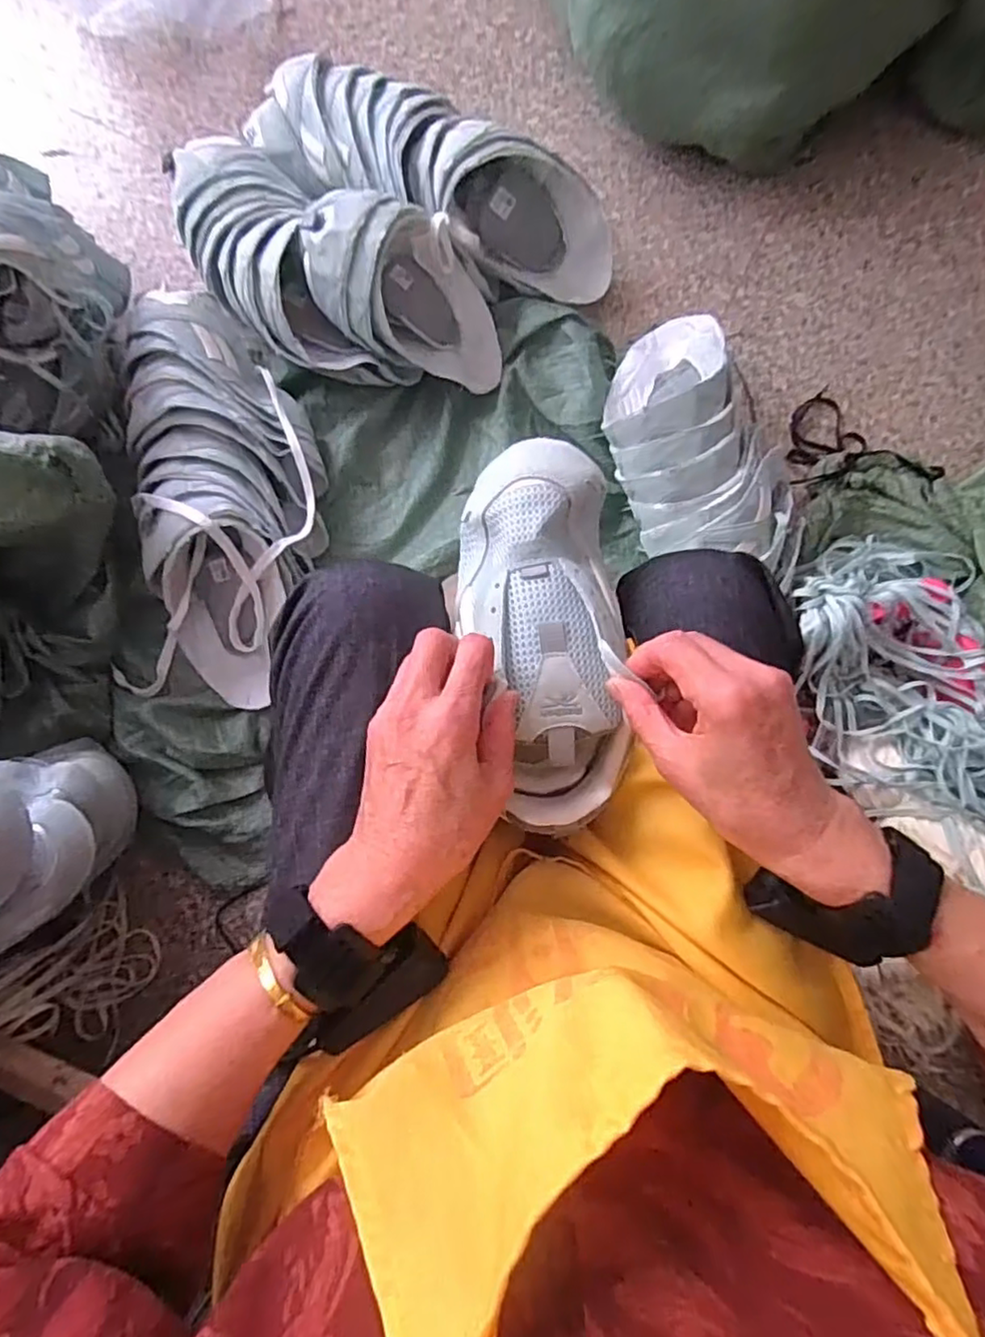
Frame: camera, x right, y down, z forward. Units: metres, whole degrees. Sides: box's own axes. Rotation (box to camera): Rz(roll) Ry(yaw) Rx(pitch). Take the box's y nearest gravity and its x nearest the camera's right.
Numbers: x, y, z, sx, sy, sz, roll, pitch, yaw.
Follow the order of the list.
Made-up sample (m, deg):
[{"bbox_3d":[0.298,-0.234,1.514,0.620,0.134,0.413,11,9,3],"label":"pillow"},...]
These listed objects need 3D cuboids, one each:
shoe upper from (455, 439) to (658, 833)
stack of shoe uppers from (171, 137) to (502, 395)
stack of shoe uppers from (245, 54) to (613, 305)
[{"bbox_3d":[0.033,-0.027,0.410,0.098,0.062,0.249,-7,83,-3],"label":"shoe upper"},{"bbox_3d":[-0.208,-0.502,0.806,0.457,0.156,0.225,20,82,0],"label":"stack of shoe uppers"},{"bbox_3d":[-0.074,-0.634,0.841,0.495,0.138,0.147,23,82,1],"label":"stack of shoe uppers"}]

